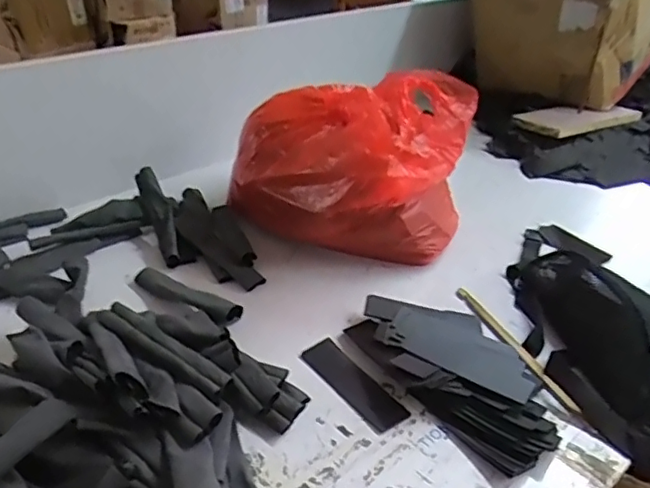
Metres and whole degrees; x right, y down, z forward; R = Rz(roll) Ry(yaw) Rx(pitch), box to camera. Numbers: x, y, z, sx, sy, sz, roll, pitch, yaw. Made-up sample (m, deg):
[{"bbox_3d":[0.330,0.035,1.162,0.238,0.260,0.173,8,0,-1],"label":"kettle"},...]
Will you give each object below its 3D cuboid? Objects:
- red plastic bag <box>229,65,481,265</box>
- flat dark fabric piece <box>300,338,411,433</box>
[{"bbox_3d":[0.026,-0.123,0.868,0.309,0.239,0.235,17,35,21],"label":"red plastic bag"},{"bbox_3d":[0.032,0.163,0.692,0.050,0.007,0.145,-23,40,-34],"label":"flat dark fabric piece"}]

